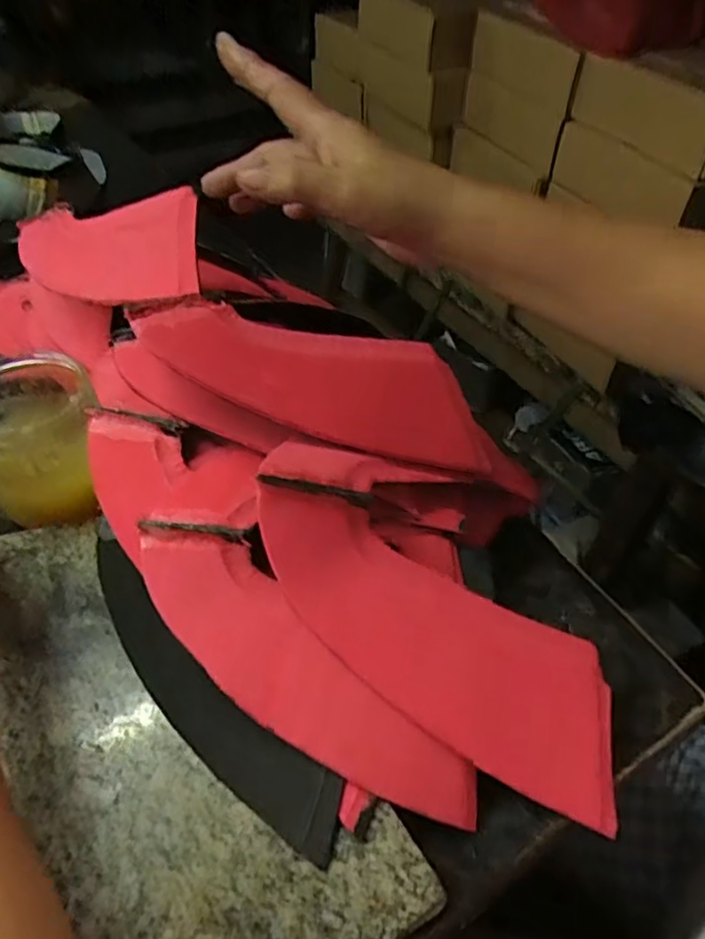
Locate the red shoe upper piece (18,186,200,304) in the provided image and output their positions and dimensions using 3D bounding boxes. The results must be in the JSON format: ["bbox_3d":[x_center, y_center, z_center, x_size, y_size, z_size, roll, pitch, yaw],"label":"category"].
[{"bbox_3d":[-0.148,-0.128,0.377,0.187,0.006,0.064,10,78,34],"label":"red shoe upper piece"}]

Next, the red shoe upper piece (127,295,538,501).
[{"bbox_3d":[-0.002,-0.040,0.323,0.200,0.010,0.065,14,63,-18],"label":"red shoe upper piece"}]

